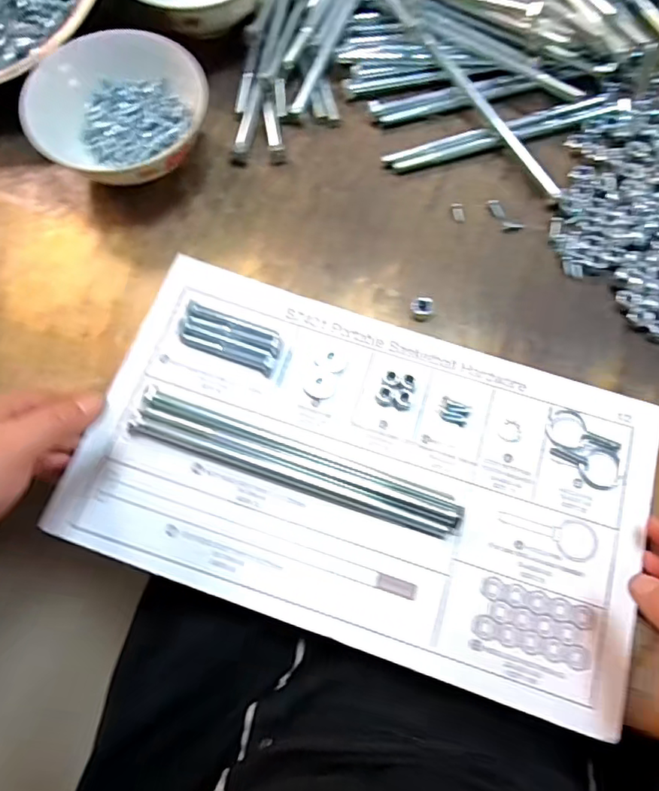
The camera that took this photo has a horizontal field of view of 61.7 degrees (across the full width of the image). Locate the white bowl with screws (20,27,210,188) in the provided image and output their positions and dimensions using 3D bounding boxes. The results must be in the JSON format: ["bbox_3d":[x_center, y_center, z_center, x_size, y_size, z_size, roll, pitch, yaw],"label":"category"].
[{"bbox_3d":[-0.161,-0.222,0.444,0.123,0.063,0.120,1,74,-3],"label":"white bowl with screws"}]

